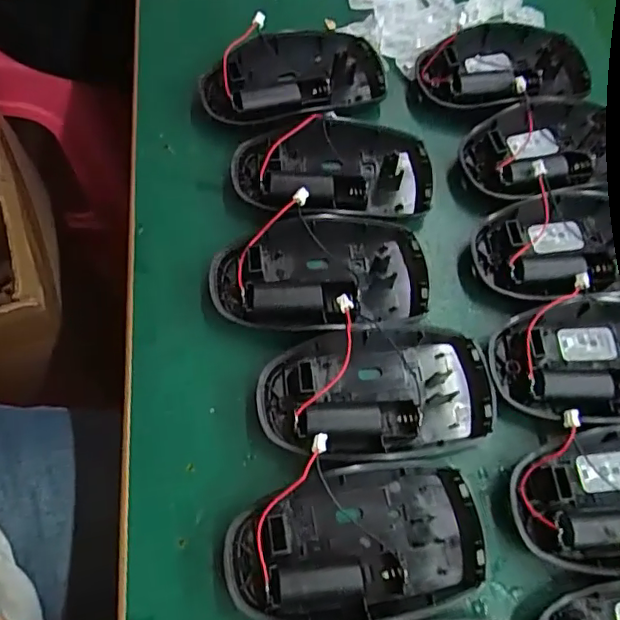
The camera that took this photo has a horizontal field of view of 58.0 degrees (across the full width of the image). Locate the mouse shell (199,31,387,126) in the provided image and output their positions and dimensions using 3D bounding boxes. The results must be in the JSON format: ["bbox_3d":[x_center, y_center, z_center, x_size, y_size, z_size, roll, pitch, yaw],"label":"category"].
[{"bbox_3d":[-0.009,-0.131,0.320,0.104,0.020,0.061,-10,68,-3],"label":"mouse shell"}]

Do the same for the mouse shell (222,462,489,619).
[{"bbox_3d":[0.019,0.095,0.226,0.102,0.018,0.057,-11,68,-4],"label":"mouse shell"}]

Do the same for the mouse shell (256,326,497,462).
[{"bbox_3d":[0.031,0.038,0.251,0.104,0.018,0.057,-6,67,-2],"label":"mouse shell"}]

